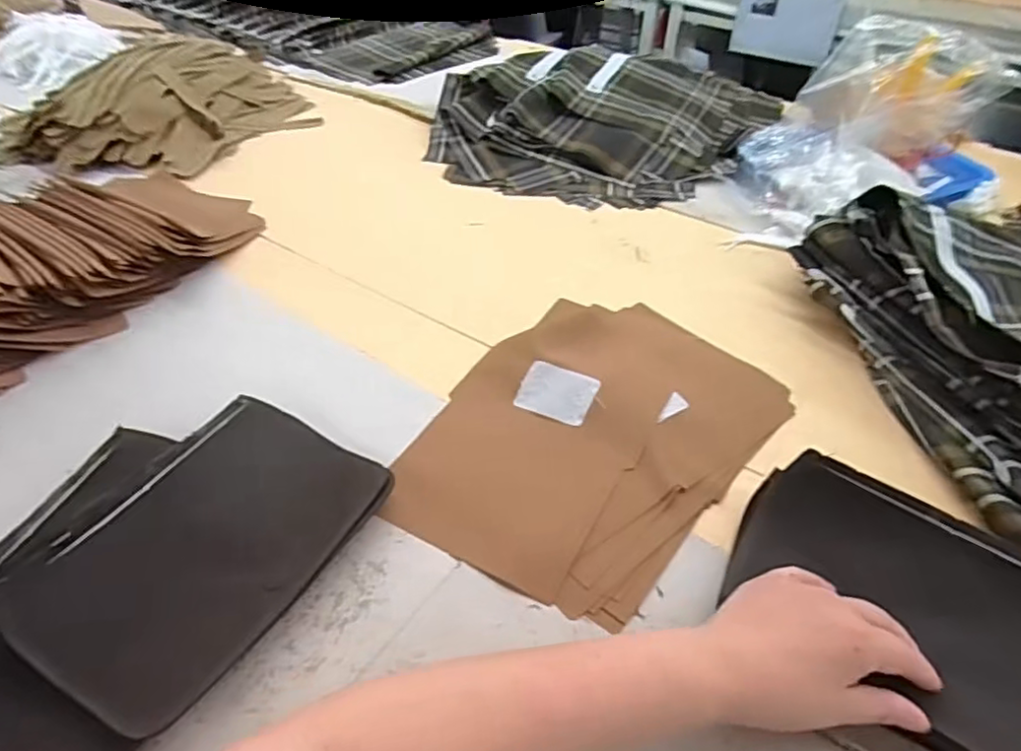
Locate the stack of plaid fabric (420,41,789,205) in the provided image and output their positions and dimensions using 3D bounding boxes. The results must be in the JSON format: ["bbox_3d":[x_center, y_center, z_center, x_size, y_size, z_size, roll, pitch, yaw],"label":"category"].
[{"bbox_3d":[0.137,-0.402,0.947,0.436,0.075,0.471,23,47,21],"label":"stack of plaid fabric"}]

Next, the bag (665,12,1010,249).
[{"bbox_3d":[0.415,-0.303,0.763,0.350,0.194,0.233,-21,48,-22],"label":"bag"}]

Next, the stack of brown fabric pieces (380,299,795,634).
[{"bbox_3d":[0.072,0.040,0.537,0.240,0.022,0.325,27,49,24],"label":"stack of brown fabric pieces"}]

